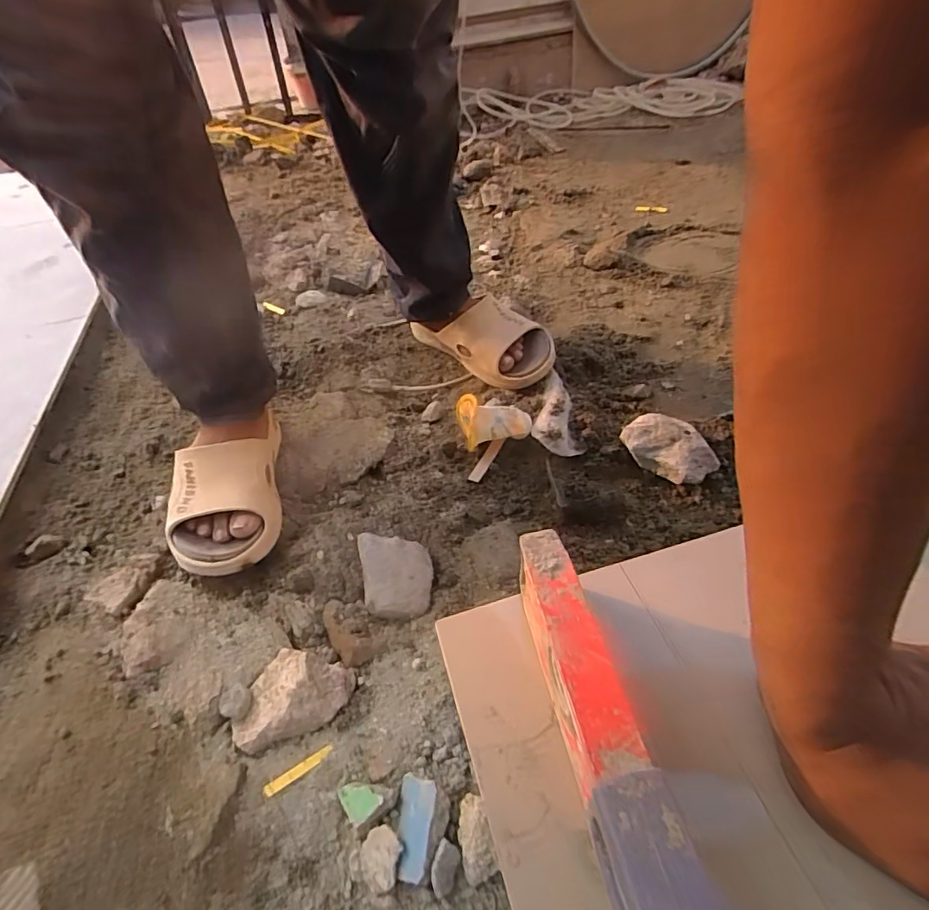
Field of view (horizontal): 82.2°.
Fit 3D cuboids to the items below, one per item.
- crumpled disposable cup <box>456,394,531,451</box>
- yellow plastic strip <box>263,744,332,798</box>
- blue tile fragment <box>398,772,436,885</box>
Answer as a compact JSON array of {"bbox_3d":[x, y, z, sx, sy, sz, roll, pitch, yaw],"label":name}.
[{"bbox_3d":[0.038,-0.045,0.661,0.085,0.058,0.071,-13,45,-7],"label":"crumpled disposable cup"},{"bbox_3d":[-0.129,0.245,0.415,0.056,0.007,0.010,-26,48,-19],"label":"yellow plastic strip"},{"bbox_3d":[-0.033,0.254,0.366,0.035,0.005,0.063,-32,35,25],"label":"blue tile fragment"}]

